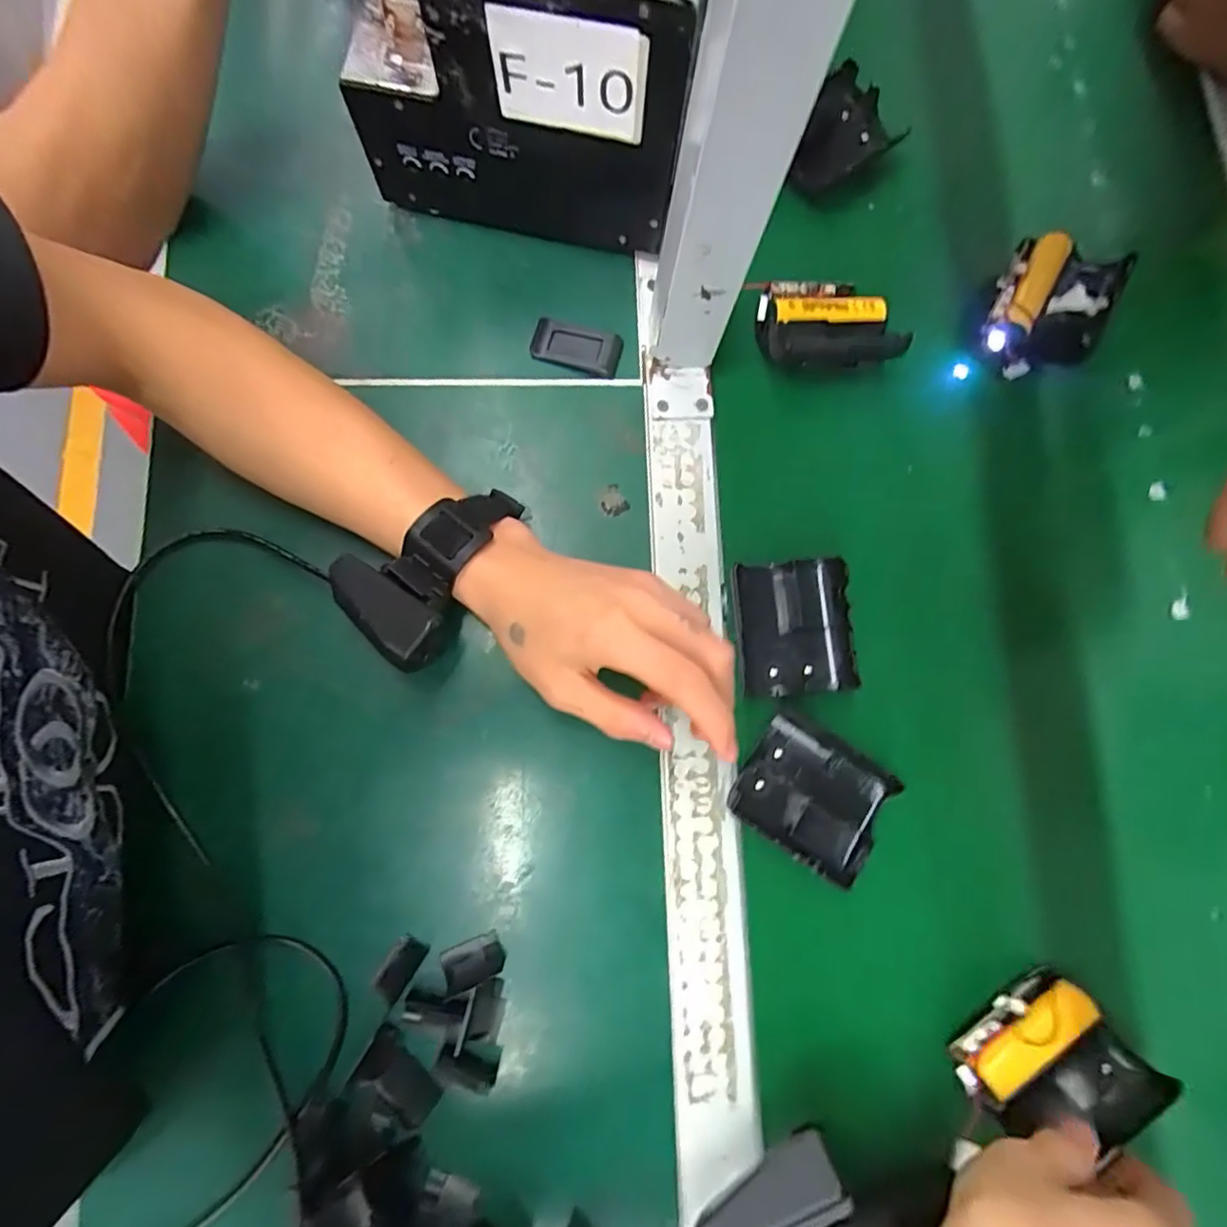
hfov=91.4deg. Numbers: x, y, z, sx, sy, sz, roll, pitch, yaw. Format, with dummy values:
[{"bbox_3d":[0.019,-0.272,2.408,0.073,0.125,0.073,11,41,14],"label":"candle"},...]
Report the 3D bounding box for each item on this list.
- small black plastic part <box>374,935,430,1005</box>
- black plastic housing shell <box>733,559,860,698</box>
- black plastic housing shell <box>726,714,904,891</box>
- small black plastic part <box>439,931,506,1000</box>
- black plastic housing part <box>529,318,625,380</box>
[{"bbox_3d":[-0.114,0.190,0.320,0.017,0.004,0.031,30,81,-1],"label":"small black plastic part"},{"bbox_3d":[0.106,0.009,0.353,0.065,0.017,0.077,-4,83,-5],"label":"black plastic housing shell"},{"bbox_3d":[0.110,0.103,0.336,0.080,0.019,0.065,29,81,5],"label":"black plastic housing shell"},{"bbox_3d":[-0.075,0.187,0.320,0.032,0.007,0.022,-20,85,-7],"label":"small black plastic part"},{"bbox_3d":[-0.024,-0.171,0.386,0.056,0.006,0.029,14,82,-3],"label":"black plastic housing part"}]

